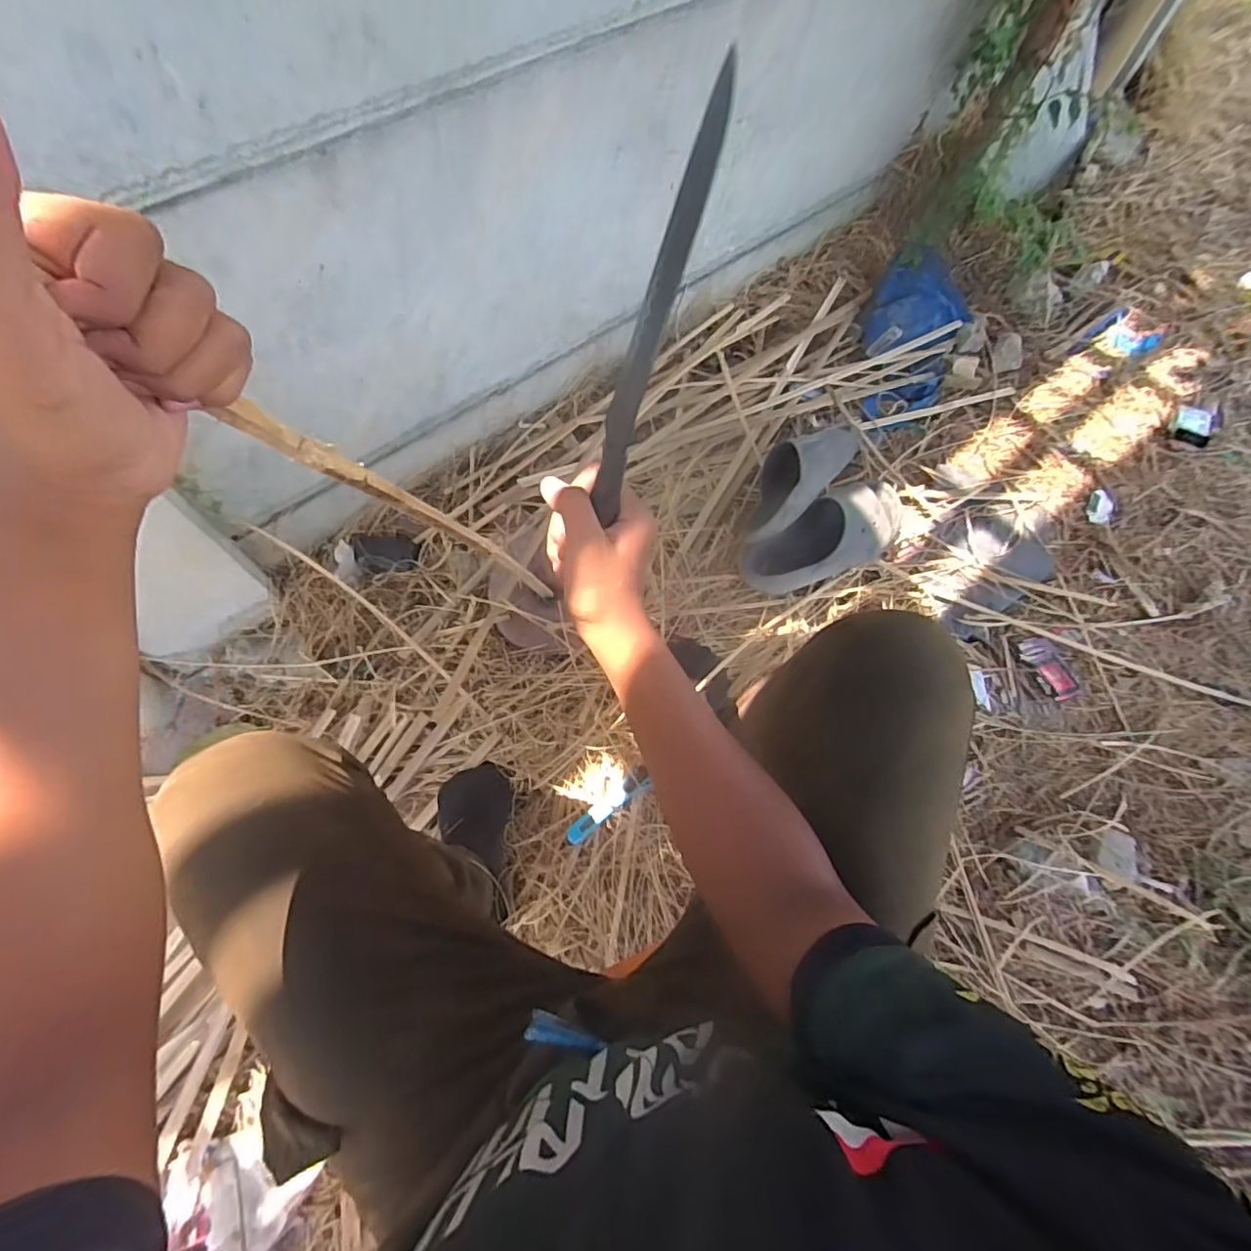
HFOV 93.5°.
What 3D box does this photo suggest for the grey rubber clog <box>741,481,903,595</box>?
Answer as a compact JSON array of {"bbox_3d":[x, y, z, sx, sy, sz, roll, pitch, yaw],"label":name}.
[{"bbox_3d":[0.325,-0.141,0.941,0.272,0.112,0.111,-19,69,-11],"label":"grey rubber clog"}]

